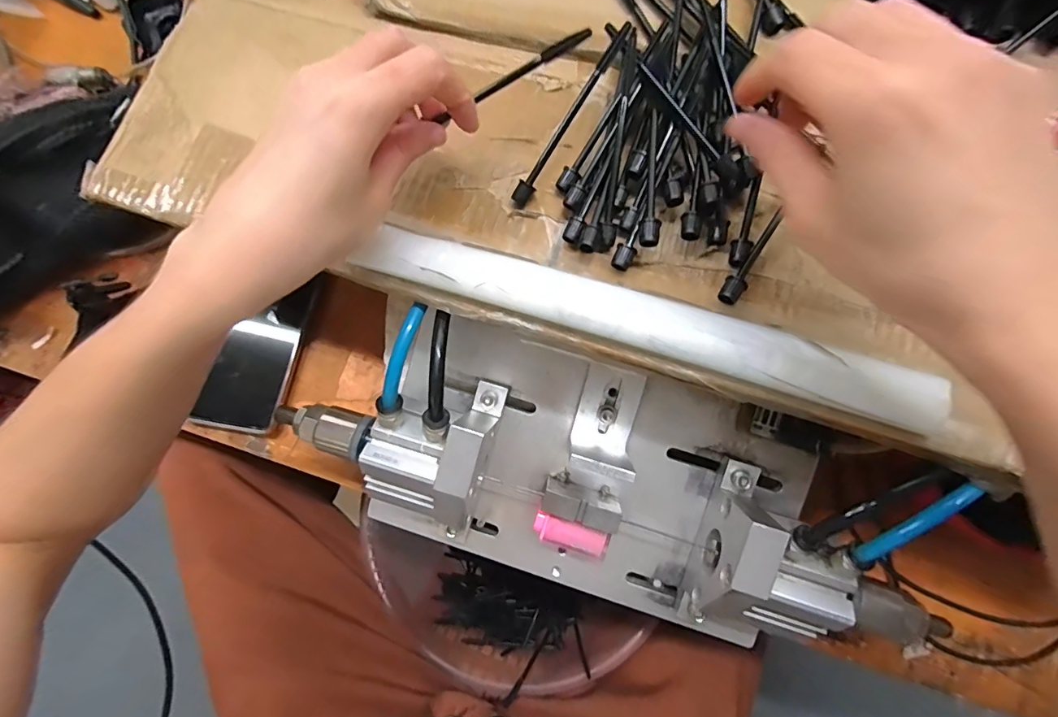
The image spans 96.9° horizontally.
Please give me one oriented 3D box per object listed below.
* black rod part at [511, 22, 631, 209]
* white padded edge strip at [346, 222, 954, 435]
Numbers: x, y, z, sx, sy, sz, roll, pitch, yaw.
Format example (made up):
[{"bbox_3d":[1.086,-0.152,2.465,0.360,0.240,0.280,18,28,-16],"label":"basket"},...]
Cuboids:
[{"bbox_3d":[0.021,-0.124,0.243,0.007,0.007,0.101,38,104,11],"label":"black rod part"},{"bbox_3d":[0.050,-0.019,0.228,0.280,0.016,0.024,17,73,6],"label":"white padded edge strip"}]

